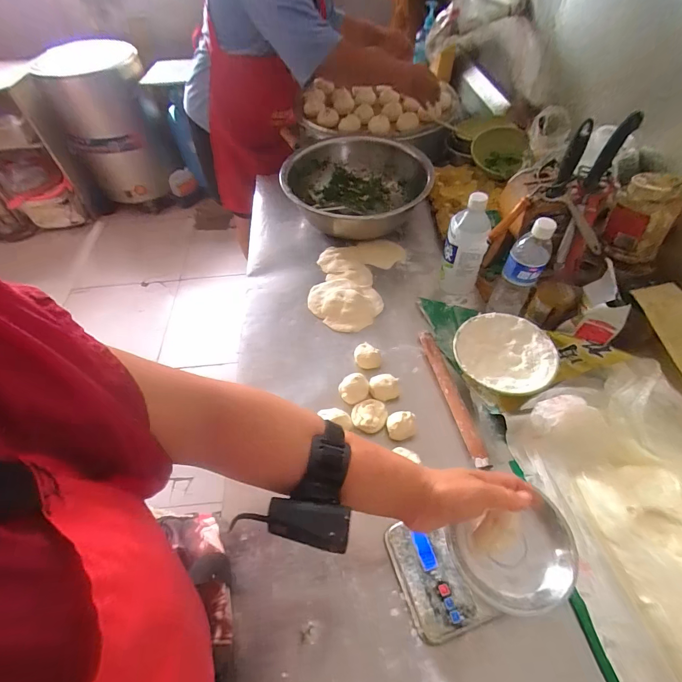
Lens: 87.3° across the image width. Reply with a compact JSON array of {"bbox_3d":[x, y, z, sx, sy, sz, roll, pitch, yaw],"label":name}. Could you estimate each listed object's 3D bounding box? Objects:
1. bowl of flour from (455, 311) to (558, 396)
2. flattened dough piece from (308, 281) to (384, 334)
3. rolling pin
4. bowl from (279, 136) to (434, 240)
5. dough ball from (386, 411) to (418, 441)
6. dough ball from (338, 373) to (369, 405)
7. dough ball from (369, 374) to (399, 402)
[{"bbox_3d":[0.291,0.030,0.648,0.162,0.058,0.162,-1,53,2],"label":"bowl of flour"},{"bbox_3d":[0.004,-0.088,0.787,0.157,0.020,0.135,24,58,20],"label":"flattened dough piece"},{"bbox_3d":[0.195,0.091,0.639,0.025,0.019,0.275,-11,54,-5],"label":"rolling pin"},{"bbox_3d":[0.040,-0.391,0.930,0.357,0.128,0.340,-1,53,2],"label":"bowl"},{"bbox_3d":[0.102,0.146,0.605,0.050,0.039,0.041,-13,54,-7],"label":"dough ball"},{"bbox_3d":[0.023,0.090,0.648,0.053,0.043,0.049,-1,53,2],"label":"dough ball"},{"bbox_3d":[0.078,0.085,0.650,0.051,0.038,0.040,-3,53,1],"label":"dough ball"}]

